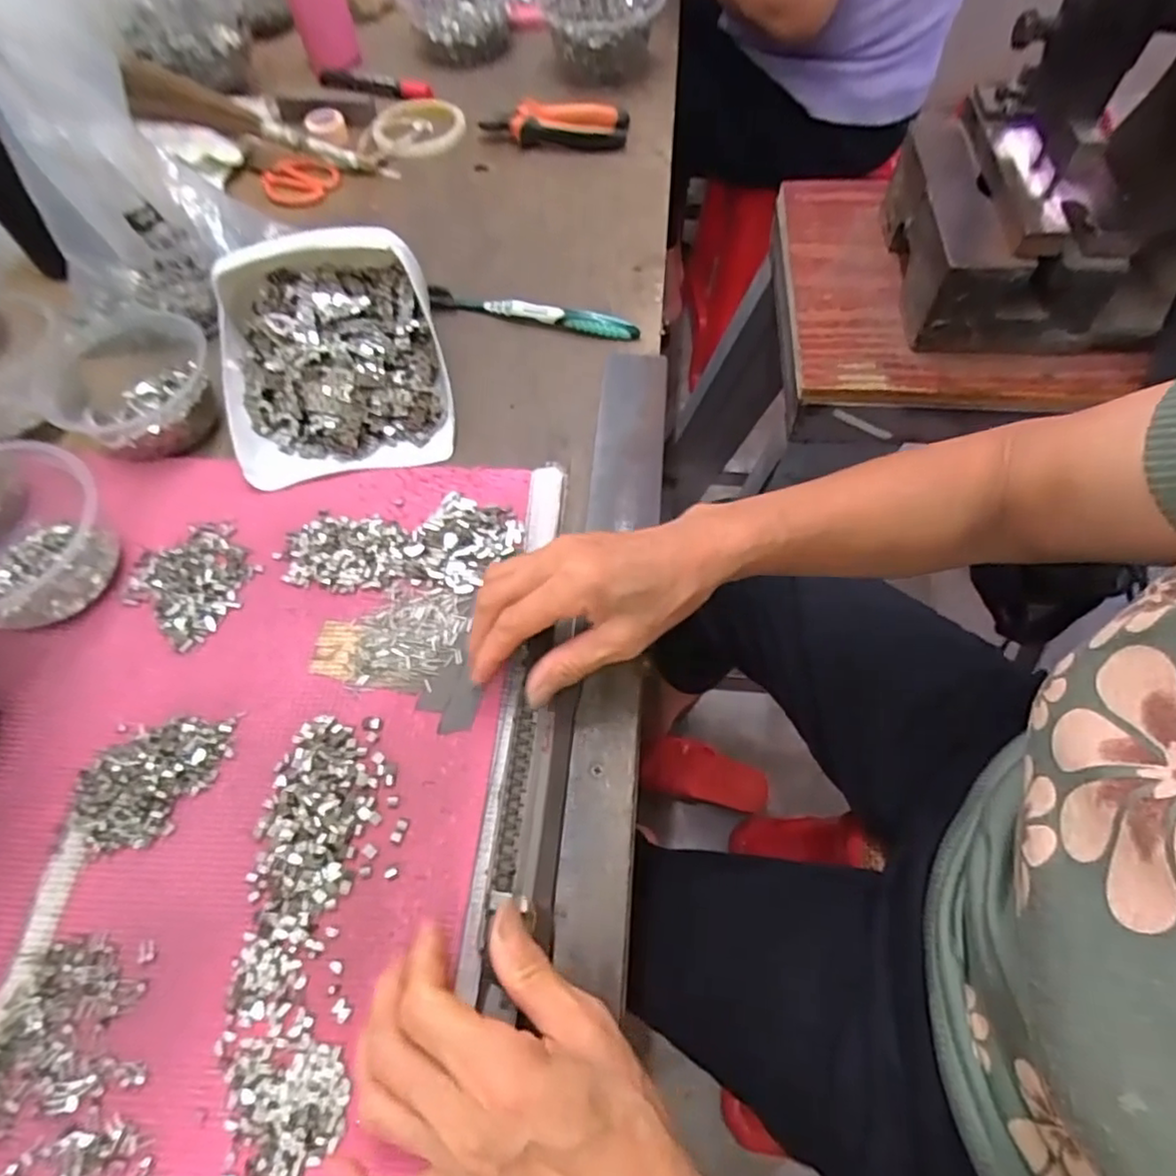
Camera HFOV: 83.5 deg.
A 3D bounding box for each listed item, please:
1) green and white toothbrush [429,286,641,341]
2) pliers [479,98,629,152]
[{"bbox_3d":[-0.045,-0.226,0.541,0.177,0.020,0.016,13,62,9],"label":"green and white toothbrush"},{"bbox_3d":[-0.033,-0.471,0.664,0.144,0.033,0.044,-3,61,0],"label":"pliers"}]

